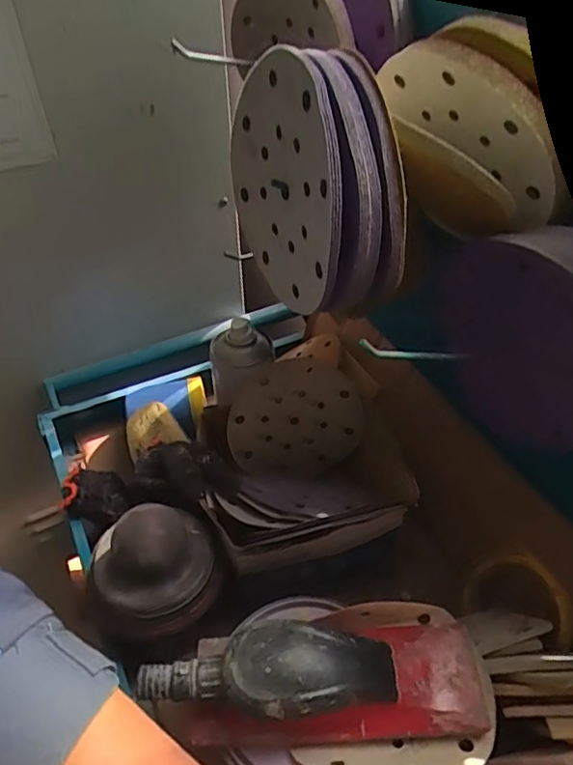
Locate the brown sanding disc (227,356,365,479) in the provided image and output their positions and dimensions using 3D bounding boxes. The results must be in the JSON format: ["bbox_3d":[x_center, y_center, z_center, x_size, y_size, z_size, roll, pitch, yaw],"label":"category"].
[{"bbox_3d":[0.010,0.042,0.586,0.136,0.137,0.010,-13,31,-8],"label":"brown sanding disc"}]

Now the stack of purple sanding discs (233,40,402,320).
[{"bbox_3d":[0.014,-0.114,0.334,0.042,0.133,0.135,-20,48,-19],"label":"stack of purple sanding discs"}]

